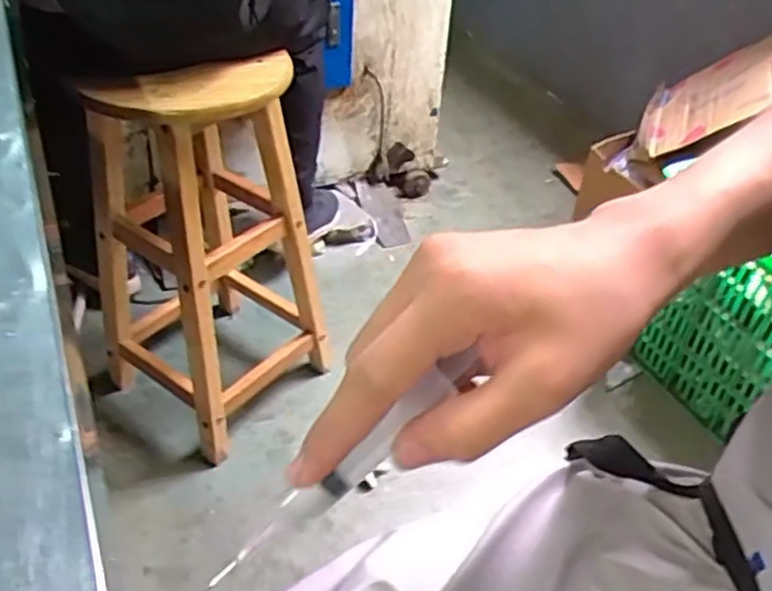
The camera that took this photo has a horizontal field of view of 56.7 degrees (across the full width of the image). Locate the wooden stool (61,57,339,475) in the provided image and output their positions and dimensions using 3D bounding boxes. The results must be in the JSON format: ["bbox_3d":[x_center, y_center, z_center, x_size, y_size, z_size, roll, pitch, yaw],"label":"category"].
[{"bbox_3d":[-0.290,-0.084,1.116,0.290,0.606,0.277,30,47,25],"label":"wooden stool"}]

